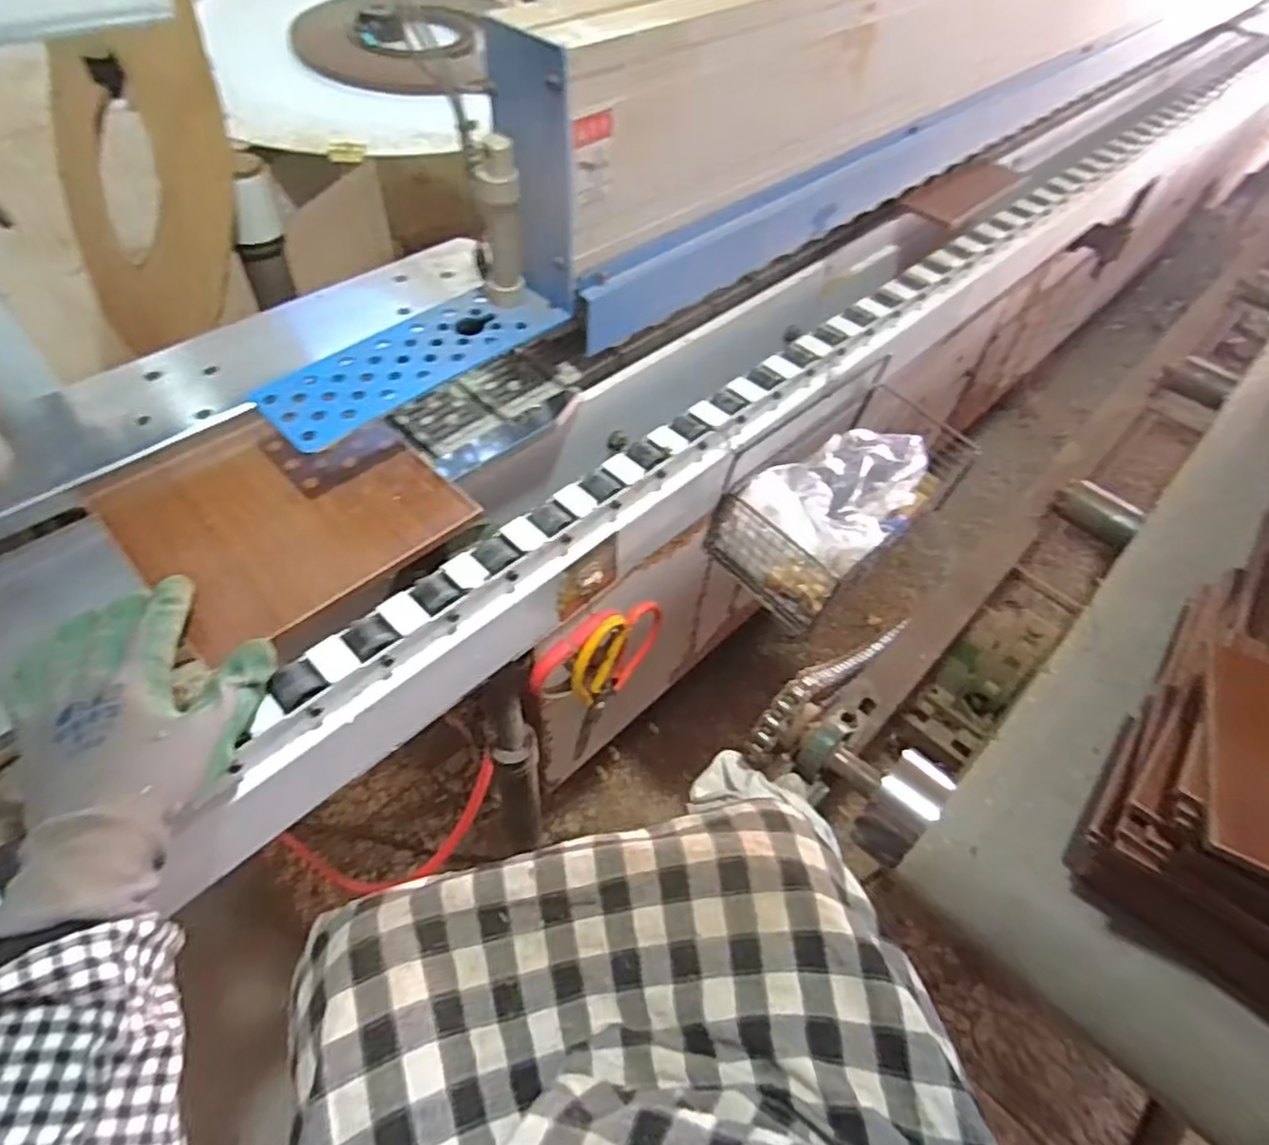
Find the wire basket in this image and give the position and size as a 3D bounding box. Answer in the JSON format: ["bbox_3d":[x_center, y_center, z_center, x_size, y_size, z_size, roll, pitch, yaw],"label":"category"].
[{"bbox_3d":[0.203,-0.086,0.697,0.125,0.119,0.255,39,59,23],"label":"wire basket"}]

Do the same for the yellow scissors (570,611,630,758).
[{"bbox_3d":[-0.035,0.100,0.644,0.018,0.168,0.061,35,57,20],"label":"yellow scissors"}]

